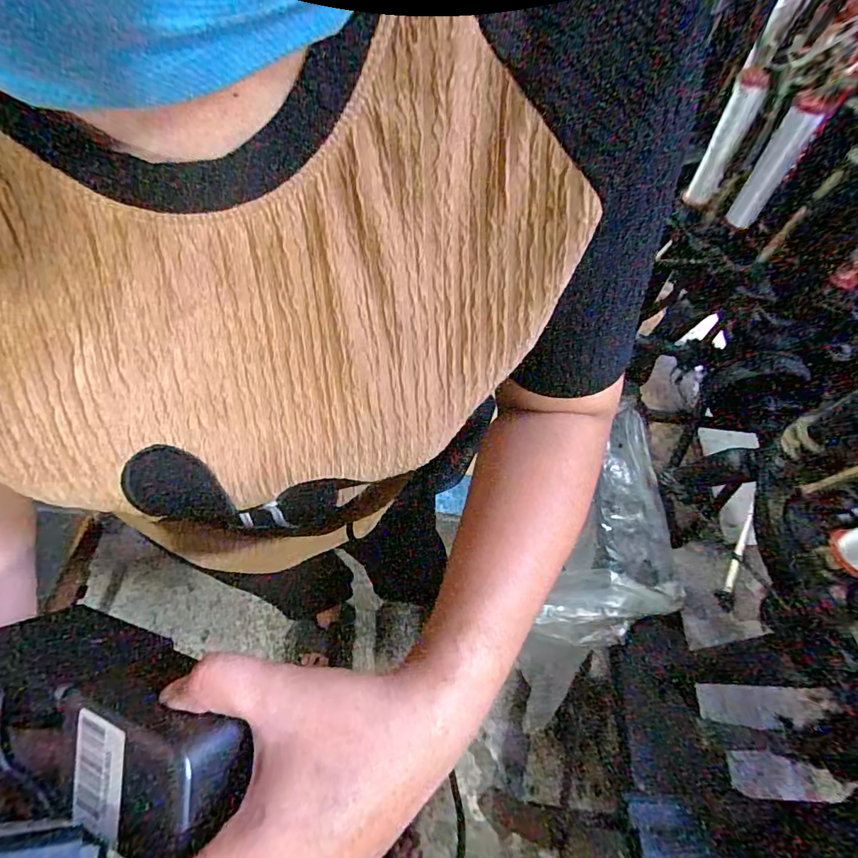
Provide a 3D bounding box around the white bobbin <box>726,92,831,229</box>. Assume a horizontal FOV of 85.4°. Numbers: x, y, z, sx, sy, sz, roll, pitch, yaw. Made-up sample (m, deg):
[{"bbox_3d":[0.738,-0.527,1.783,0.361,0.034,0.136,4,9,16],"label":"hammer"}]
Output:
[{"bbox_3d":[0.401,-0.306,0.548,0.033,0.140,0.040,30,60,14],"label":"white bobbin"}]

